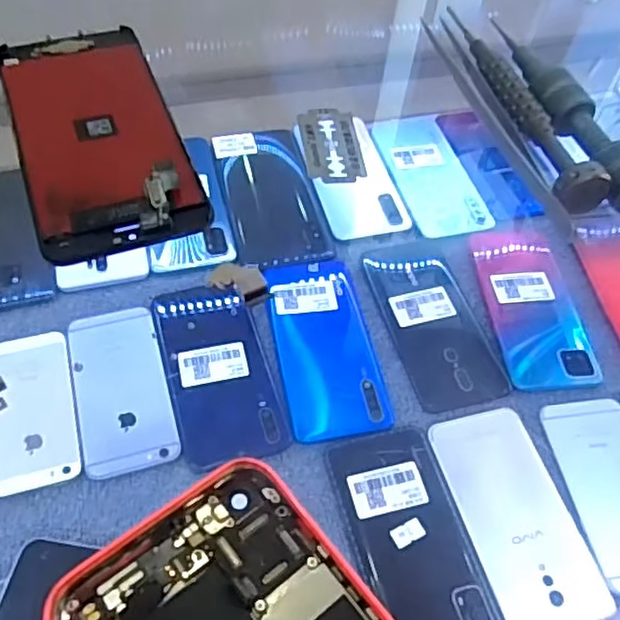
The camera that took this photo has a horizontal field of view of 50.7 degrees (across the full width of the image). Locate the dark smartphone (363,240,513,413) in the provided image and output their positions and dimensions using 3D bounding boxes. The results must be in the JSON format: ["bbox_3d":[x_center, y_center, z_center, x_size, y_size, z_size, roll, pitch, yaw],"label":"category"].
[{"bbox_3d":[0.100,0.007,0.540,0.072,0.013,0.158,-11,56,-13],"label":"dark smartphone"}]

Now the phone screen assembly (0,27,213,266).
[{"bbox_3d":[-0.078,-0.068,0.238,0.055,0.009,0.117,-16,58,-16],"label":"phone screen assembly"}]

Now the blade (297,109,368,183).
[{"bbox_3d":[0.008,-0.063,0.247,0.022,0.004,0.040,-4,55,-8],"label":"blade"}]

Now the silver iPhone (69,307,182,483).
[{"bbox_3d":[-0.140,0.056,0.486,0.065,0.004,0.135,-11,56,-13],"label":"silver iPhone"}]

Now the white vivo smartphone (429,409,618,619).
[{"bbox_3d":[0.142,0.137,0.444,0.073,0.004,0.148,-10,56,-12],"label":"white vivo smartphone"}]

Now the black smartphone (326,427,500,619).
[{"bbox_3d":[0.068,0.154,0.426,0.072,0.005,0.161,-9,56,-12],"label":"black smartphone"}]

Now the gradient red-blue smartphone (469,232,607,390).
[{"bbox_3d":[0.188,-0.007,0.553,0.074,0.005,0.161,-2,55,-7],"label":"gradient red-blue smartphone"}]

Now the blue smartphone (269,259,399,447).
[{"bbox_3d":[0.011,0.025,0.515,0.074,0.005,0.158,-8,56,-11],"label":"blue smartphone"}]

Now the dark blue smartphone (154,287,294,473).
[{"bbox_3d":[-0.068,0.042,0.498,0.076,0.005,0.155,-11,56,-13],"label":"dark blue smartphone"}]

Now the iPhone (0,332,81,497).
[{"bbox_3d":[-0.200,0.069,0.470,0.057,0.005,0.122,-11,56,-13],"label":"iPhone"}]

